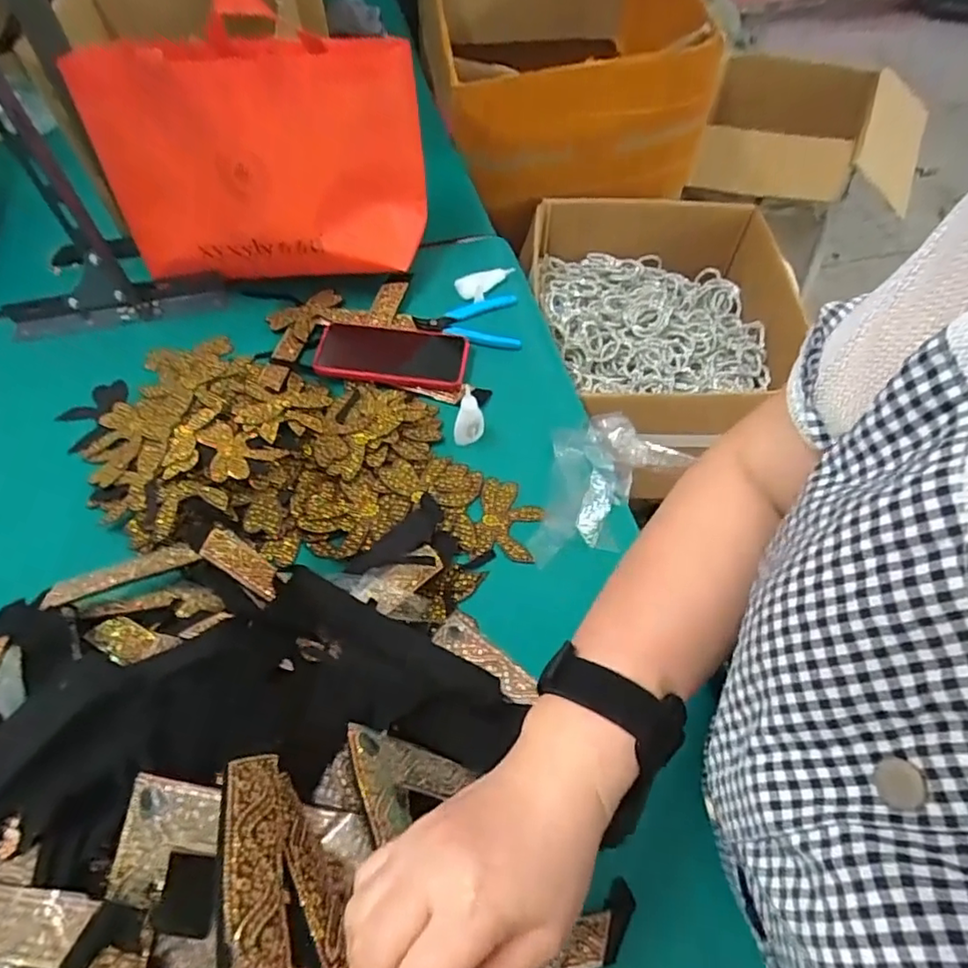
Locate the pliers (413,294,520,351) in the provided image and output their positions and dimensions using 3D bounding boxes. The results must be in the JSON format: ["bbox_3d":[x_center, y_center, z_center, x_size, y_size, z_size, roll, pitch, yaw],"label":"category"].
[{"bbox_3d":[-0.020,-0.192,0.722,0.120,0.009,0.083,-1,56,-1],"label":"pliers"}]

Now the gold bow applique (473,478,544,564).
[{"bbox_3d":[0.024,0.034,0.593,0.062,0.007,0.081,11,57,7],"label":"gold bow applique"}]

